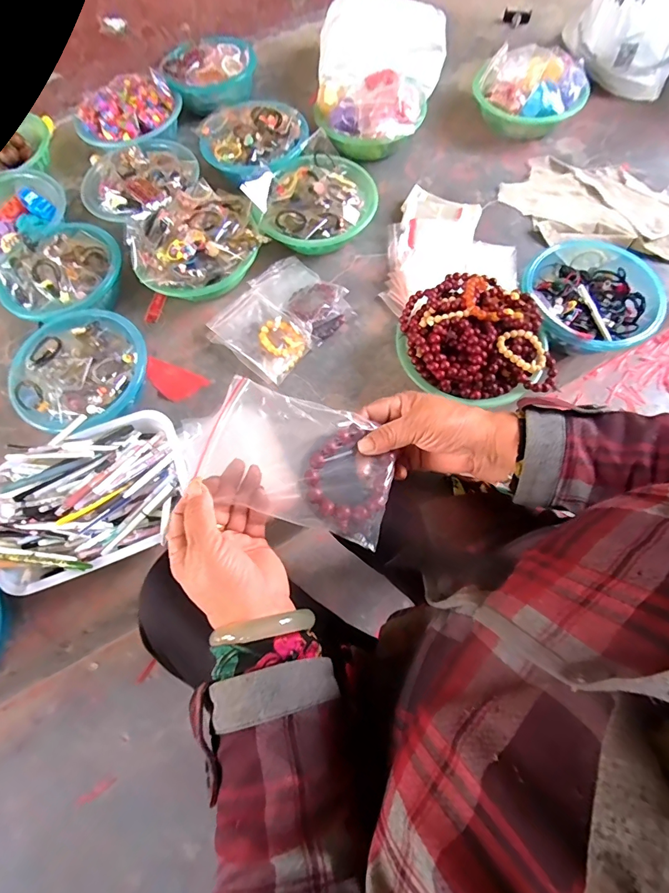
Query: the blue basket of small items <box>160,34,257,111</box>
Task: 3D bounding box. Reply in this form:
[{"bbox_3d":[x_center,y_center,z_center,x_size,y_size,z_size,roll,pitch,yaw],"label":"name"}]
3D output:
[{"bbox_3d":[-0.296,-0.898,1.010,0.210,0.063,0.184,-6,69,0],"label":"blue basket of small items"}]

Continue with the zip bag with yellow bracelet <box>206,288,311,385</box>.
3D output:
[{"bbox_3d":[-0.135,-0.203,0.771,0.173,0.039,0.119,41,76,16],"label":"zip bag with yellow bracelet"}]

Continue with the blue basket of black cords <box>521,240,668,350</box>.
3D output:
[{"bbox_3d":[0.440,-0.252,0.735,0.236,0.076,0.223,-42,73,-13],"label":"blue basket of black cords"}]

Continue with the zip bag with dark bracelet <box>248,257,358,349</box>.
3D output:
[{"bbox_3d":[-0.060,-0.284,0.797,0.108,0.052,0.183,-42,73,-13],"label":"zip bag with dark bracelet"}]

